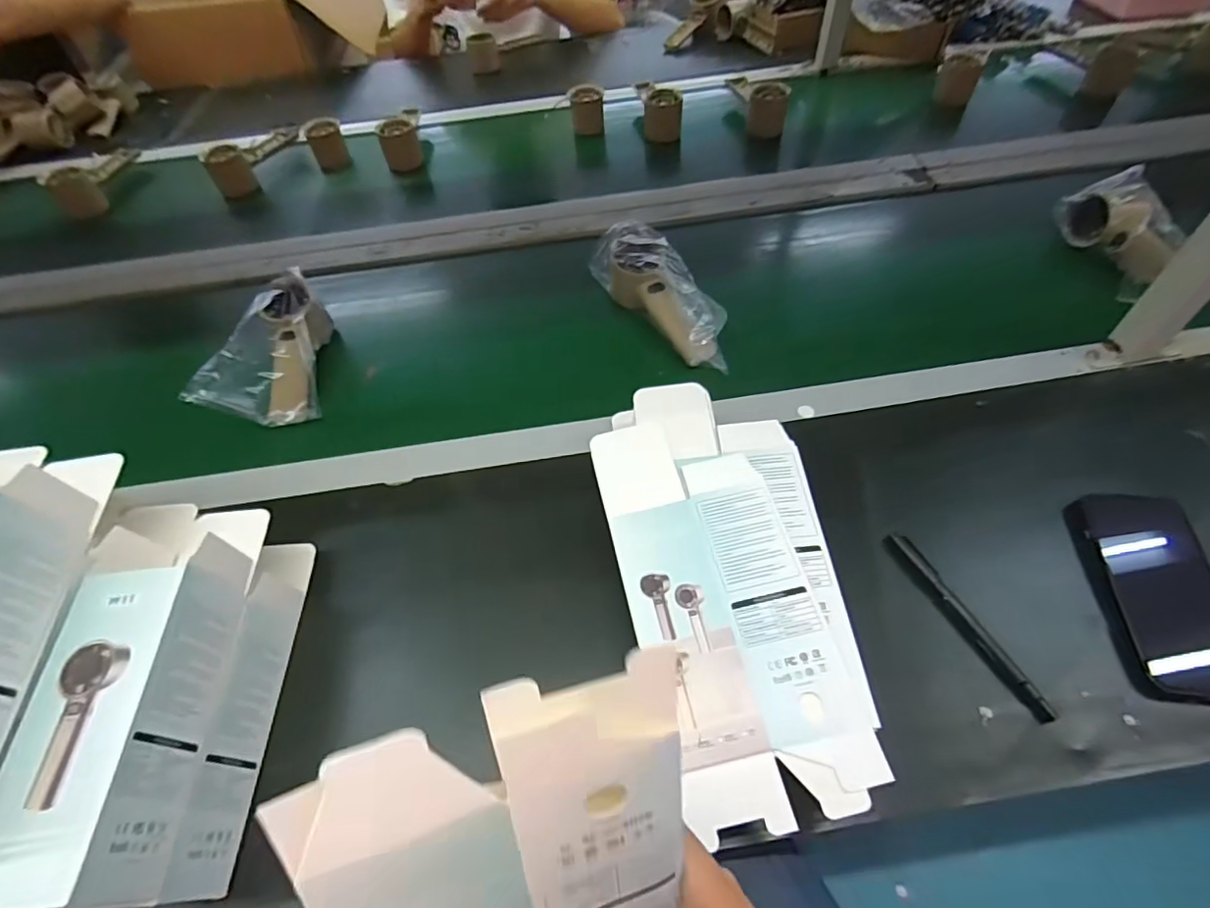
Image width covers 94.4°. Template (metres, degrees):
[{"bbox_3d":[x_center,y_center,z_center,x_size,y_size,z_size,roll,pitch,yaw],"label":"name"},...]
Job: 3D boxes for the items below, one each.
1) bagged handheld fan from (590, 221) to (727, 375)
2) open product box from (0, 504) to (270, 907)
[{"bbox_3d":[0.067,-0.169,0.594,0.065,0.061,0.197,-30,68,-17],"label":"bagged handheld fan"},{"bbox_3d":[-0.267,0.124,0.329,0.069,0.061,0.231,-10,51,-2],"label":"open product box"}]

